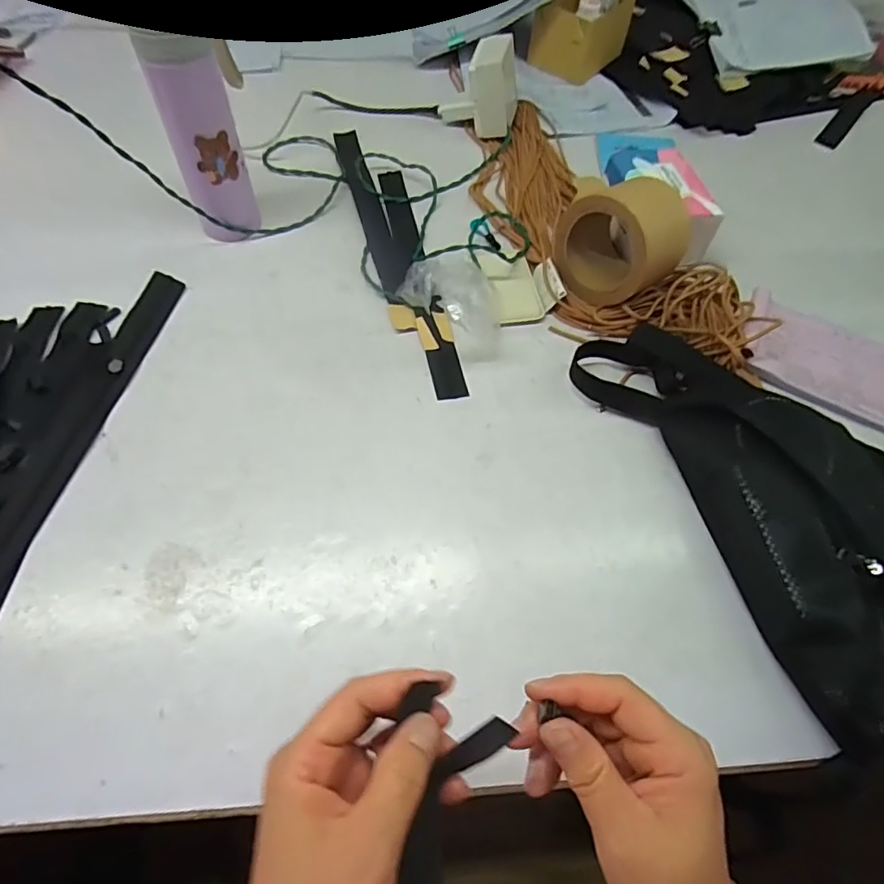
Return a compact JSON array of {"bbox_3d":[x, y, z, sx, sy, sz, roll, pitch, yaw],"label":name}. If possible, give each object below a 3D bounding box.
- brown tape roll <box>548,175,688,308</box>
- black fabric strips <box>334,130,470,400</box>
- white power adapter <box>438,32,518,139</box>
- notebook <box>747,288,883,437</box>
[{"bbox_3d":[0.177,-0.197,0.523,0.089,0.110,0.102,-32,66,-21],"label":"brown tape roll"},{"bbox_3d":[-0.053,-0.227,0.591,0.065,0.022,0.432,-11,60,-10],"label":"black fabric strips"},{"bbox_3d":[0.048,-0.459,0.683,0.099,0.093,0.083,13,59,4],"label":"white power adapter"},{"bbox_3d":[0.395,-0.074,0.526,0.186,0.018,0.113,28,61,13],"label":"notebook"}]

